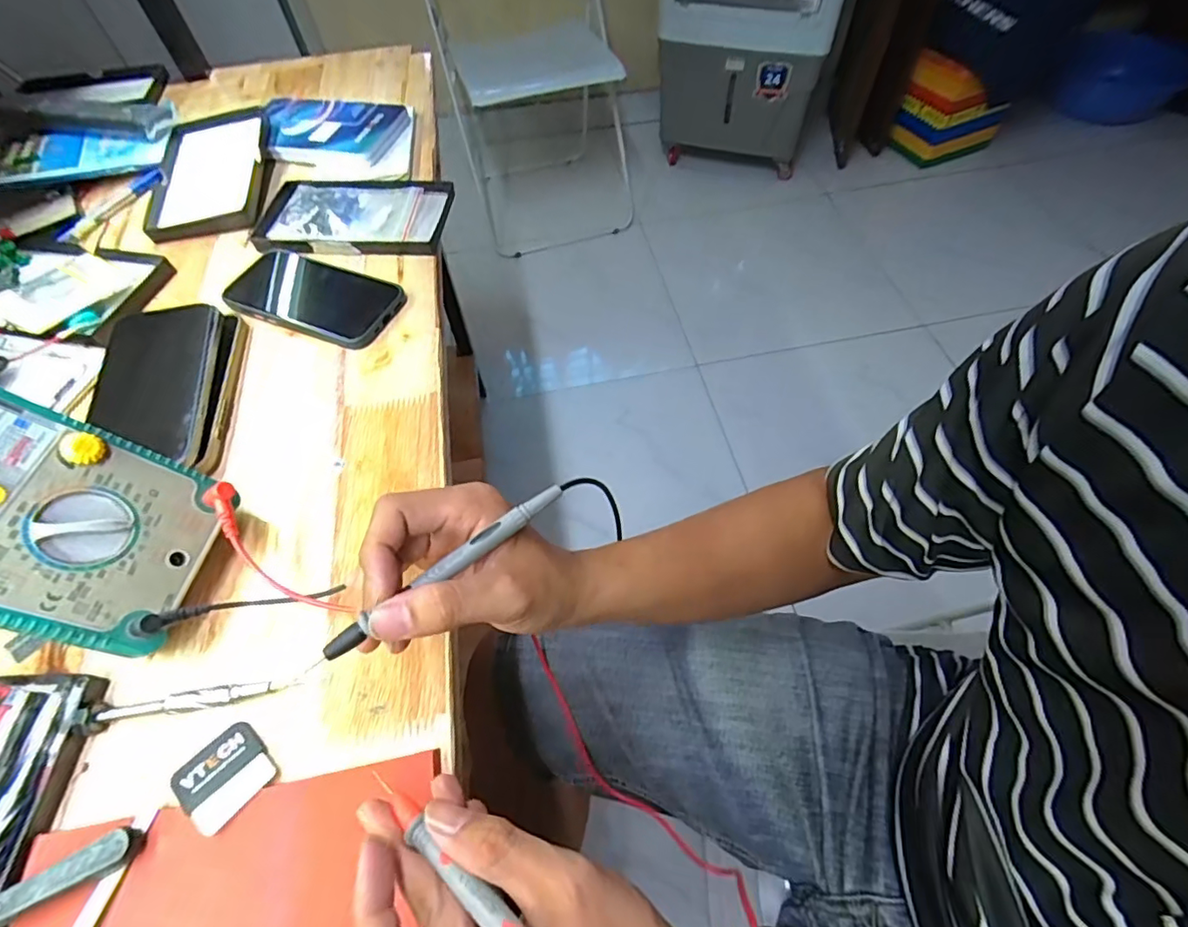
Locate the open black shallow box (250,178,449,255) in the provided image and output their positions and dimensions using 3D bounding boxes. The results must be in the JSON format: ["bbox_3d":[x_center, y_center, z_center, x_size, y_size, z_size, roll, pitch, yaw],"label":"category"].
[{"bbox_3d":[-0.234,-0.242,0.540,0.180,0.013,0.106,4,57,4],"label":"open black shallow box"}]

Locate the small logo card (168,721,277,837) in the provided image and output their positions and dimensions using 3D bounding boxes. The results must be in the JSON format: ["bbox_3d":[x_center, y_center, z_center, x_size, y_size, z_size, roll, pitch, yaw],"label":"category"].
[{"bbox_3d":[-0.188,0.158,0.281,0.043,0.005,0.039,29,46,26],"label":"small logo card"}]

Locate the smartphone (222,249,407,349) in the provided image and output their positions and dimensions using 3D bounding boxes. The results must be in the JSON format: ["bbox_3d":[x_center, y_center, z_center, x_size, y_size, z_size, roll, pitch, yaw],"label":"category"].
[{"bbox_3d":[-0.245,-0.148,0.481,0.156,0.007,0.082,20,60,14],"label":"smartphone"}]

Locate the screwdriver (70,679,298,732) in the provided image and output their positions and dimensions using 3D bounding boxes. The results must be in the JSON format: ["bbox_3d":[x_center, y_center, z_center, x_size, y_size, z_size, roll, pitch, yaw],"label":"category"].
[{"bbox_3d":[-0.224,0.129,0.303,0.110,0.016,0.016,-9,57,-4],"label":"screwdriver"}]

